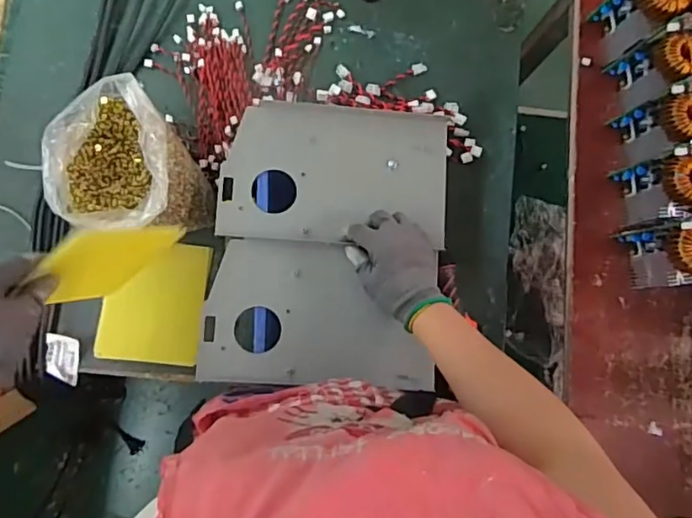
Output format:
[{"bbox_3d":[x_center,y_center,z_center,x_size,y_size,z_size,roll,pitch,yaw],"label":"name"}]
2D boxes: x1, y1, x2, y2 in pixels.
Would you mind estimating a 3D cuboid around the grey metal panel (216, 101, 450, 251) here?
[{"bbox_3d":[-0.011,-0.106,0.694,0.272,0.016,0.173,3,82,-5],"label":"grey metal panel"}]

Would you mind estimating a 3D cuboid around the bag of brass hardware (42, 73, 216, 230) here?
[{"bbox_3d":[-0.255,-0.108,0.667,0.149,0.125,0.162,-21,84,-8],"label":"bag of brass hardware"}]

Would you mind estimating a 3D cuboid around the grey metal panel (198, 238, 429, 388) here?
[{"bbox_3d":[-0.034,0.064,0.662,0.261,0.014,0.163,3,82,-1],"label":"grey metal panel"}]

